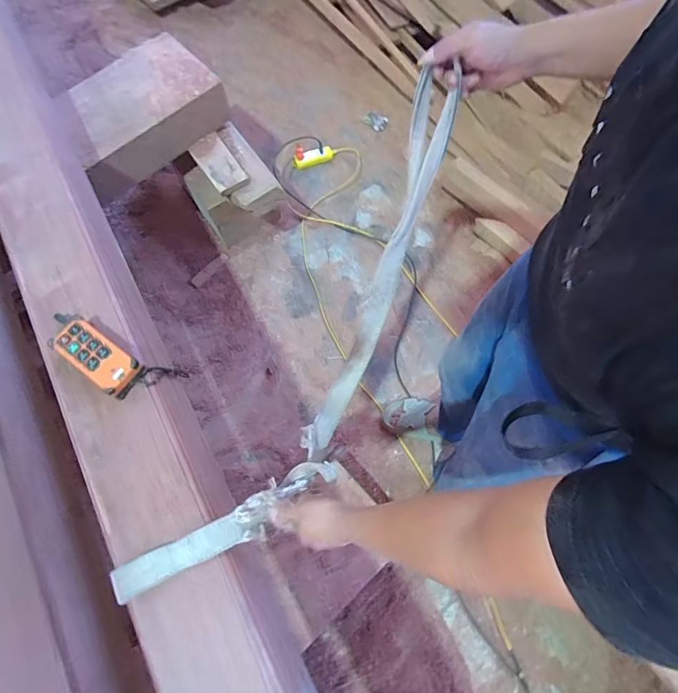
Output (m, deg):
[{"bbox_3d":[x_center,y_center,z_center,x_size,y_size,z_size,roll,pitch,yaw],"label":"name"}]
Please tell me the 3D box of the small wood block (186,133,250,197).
[{"bbox_3d":[-0.388,-0.590,1.350,0.109,0.034,0.235,-31,73,-10],"label":"small wood block"}]

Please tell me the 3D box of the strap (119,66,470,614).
[{"bbox_3d":[-0.033,0.030,0.734,0.194,0.344,0.887,28,87,8],"label":"strap"}]

